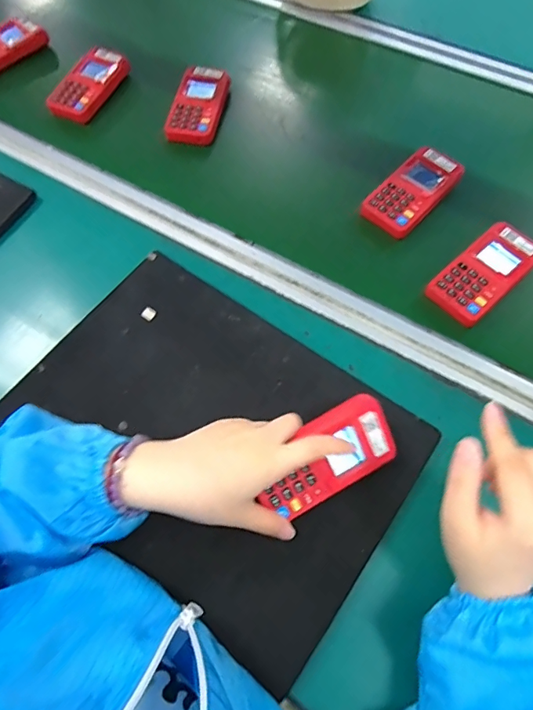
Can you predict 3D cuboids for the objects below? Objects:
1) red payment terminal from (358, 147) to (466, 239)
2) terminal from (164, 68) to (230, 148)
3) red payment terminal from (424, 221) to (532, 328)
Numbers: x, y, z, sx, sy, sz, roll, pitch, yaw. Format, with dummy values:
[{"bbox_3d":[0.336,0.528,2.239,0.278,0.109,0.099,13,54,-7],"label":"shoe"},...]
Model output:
[{"bbox_3d":[0.169,-0.191,0.518,0.063,0.018,0.123,41,73,17],"label":"red payment terminal"},{"bbox_3d":[-0.087,-0.332,0.590,0.061,0.021,0.129,11,67,7],"label":"terminal"},{"bbox_3d":[0.230,-0.086,0.473,0.123,0.022,0.061,-40,71,-14],"label":"red payment terminal"}]

